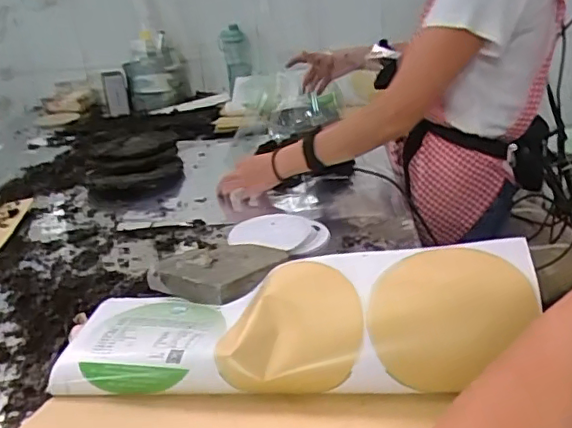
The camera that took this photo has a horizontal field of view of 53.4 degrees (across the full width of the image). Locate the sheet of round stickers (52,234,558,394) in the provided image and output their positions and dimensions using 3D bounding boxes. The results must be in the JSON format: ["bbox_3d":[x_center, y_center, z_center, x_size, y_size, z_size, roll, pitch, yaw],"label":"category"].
[{"bbox_3d":[-0.006,0.101,0.607,0.487,0.122,0.147,-1,22,10],"label":"sheet of round stickers"}]

